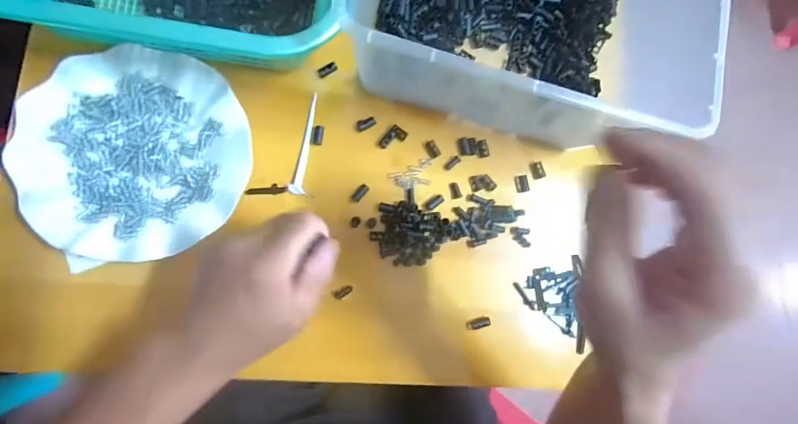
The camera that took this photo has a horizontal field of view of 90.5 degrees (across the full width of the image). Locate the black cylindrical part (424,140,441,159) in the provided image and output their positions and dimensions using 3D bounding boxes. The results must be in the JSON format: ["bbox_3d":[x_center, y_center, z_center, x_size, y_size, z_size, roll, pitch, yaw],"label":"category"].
[{"bbox_3d":[0.035,-0.065,0.405,0.012,0.004,0.019,-27,89,-13],"label":"black cylindrical part"}]

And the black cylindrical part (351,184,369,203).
[{"bbox_3d":[-0.038,-0.018,0.387,0.009,0.004,0.021,37,78,-4],"label":"black cylindrical part"}]

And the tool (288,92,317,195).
[{"bbox_3d":[-0.088,-0.066,0.380,0.013,0.006,0.100,12,81,-9],"label":"tool"}]

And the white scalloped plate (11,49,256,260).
[{"bbox_3d":[-0.224,-0.051,0.340,0.176,0.033,0.178,1,83,-10],"label":"white scalloped plate"}]

